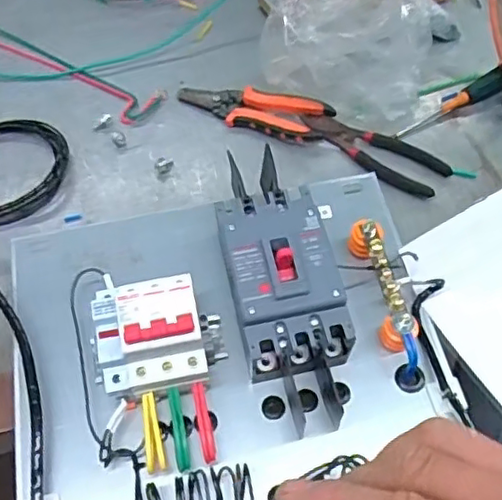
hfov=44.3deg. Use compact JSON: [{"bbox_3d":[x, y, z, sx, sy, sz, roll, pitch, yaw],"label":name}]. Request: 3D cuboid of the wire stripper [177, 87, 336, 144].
[{"bbox_3d":[-0.001,-0.149,0.649,0.166,0.017,0.056,19,57,15],"label":"wire stripper"}]

